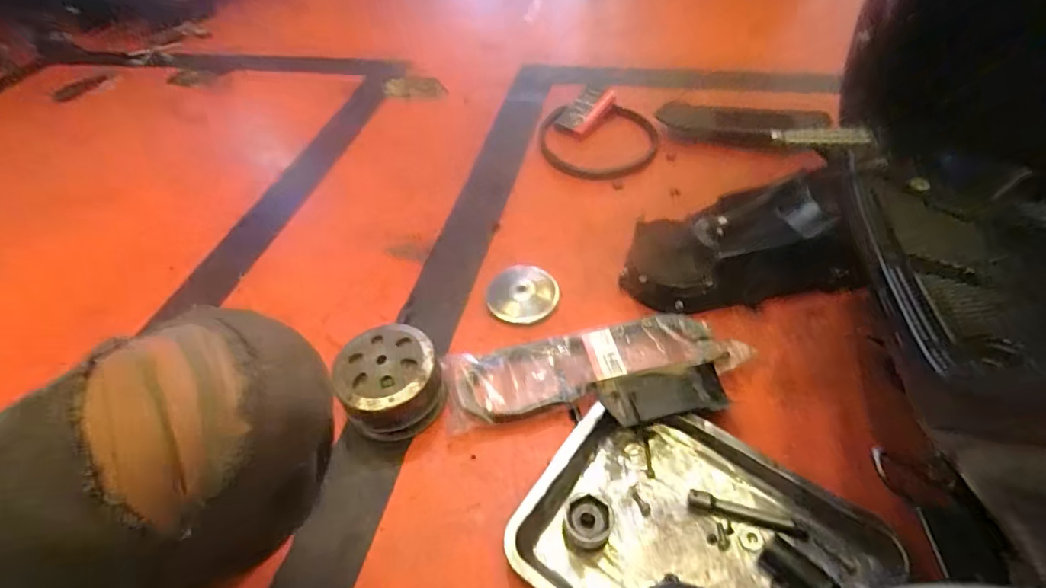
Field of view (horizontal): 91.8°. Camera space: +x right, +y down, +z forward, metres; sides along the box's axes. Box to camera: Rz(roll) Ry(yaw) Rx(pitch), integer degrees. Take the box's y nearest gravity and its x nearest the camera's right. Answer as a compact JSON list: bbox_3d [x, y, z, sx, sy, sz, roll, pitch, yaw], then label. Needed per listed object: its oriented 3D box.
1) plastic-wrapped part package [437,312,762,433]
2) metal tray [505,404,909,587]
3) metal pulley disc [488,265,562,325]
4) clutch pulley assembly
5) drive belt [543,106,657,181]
[{"bbox_3d":[0.094,0.097,0.683,0.396,0.043,0.126,-12,48,-5],"label":"plastic-wrapped part package"},{"bbox_3d":[0.181,0.260,0.527,0.338,0.043,0.256,28,56,27],"label":"metal tray"},{"bbox_3d":[0.000,-0.005,0.796,0.108,0.017,0.108,-3,48,3],"label":"metal pulley disc"},{"bbox_3d":[-0.171,0.115,0.663,0.123,0.086,0.125,-3,48,3],"label":"clutch pulley assembly"},{"bbox_3d":[0.159,-0.325,1.061,0.241,0.019,0.254,-5,48,2],"label":"drive belt"}]

